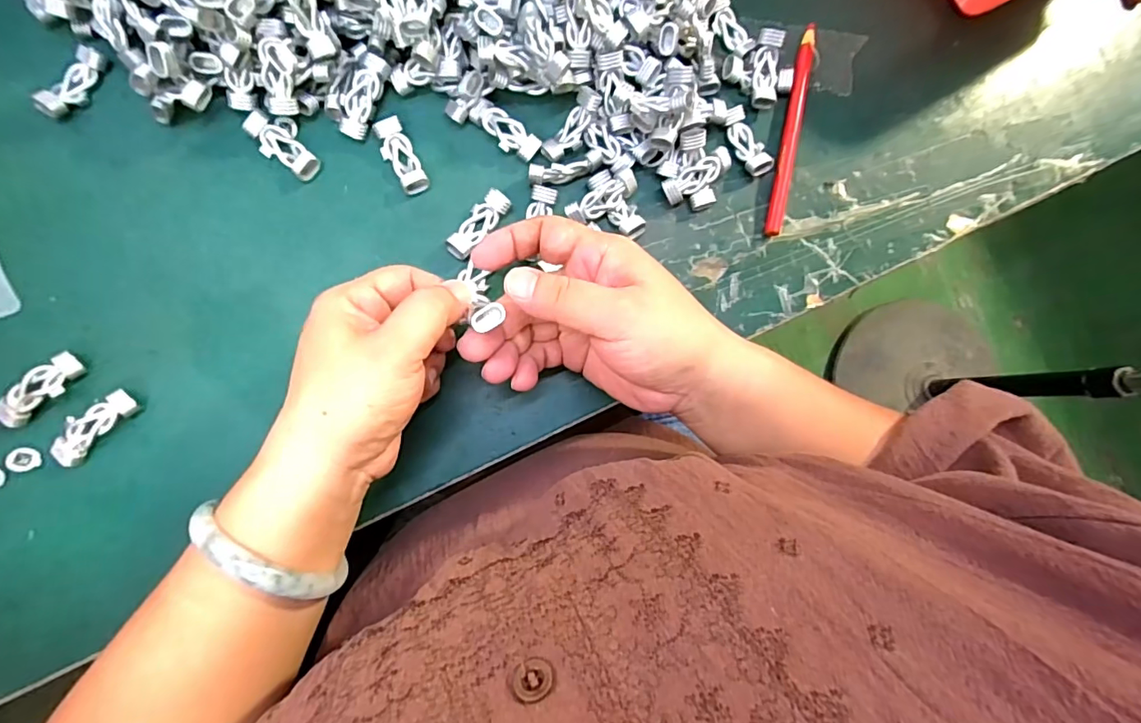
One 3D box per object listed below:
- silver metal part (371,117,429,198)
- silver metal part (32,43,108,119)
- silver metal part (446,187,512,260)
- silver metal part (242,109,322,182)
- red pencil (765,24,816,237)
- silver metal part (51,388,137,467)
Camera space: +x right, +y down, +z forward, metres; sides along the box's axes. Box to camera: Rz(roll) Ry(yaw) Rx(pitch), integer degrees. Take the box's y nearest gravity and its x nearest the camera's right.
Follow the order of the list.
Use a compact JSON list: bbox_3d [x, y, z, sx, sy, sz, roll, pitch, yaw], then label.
[{"bbox_3d":[-0.098,-0.119,0.303,0.018,0.010,0.043,-24,87,-6],"label":"silver metal part"},{"bbox_3d":[-0.281,-0.157,0.292,0.014,0.013,0.044,30,83,-1],"label":"silver metal part"},{"bbox_3d":[-0.054,-0.080,0.301,0.016,0.010,0.045,40,83,0],"label":"silver metal part"},{"bbox_3d":[-0.164,-0.124,0.297,0.024,0.012,0.044,-41,89,-7],"label":"silver metal part"},{"bbox_3d":[0.138,-0.144,0.323,0.011,0.009,0.138,12,84,-3],"label":"red pencil"},{"bbox_3d":[-0.252,0.034,0.274,0.016,0.009,0.045,42,83,0],"label":"silver metal part"}]

